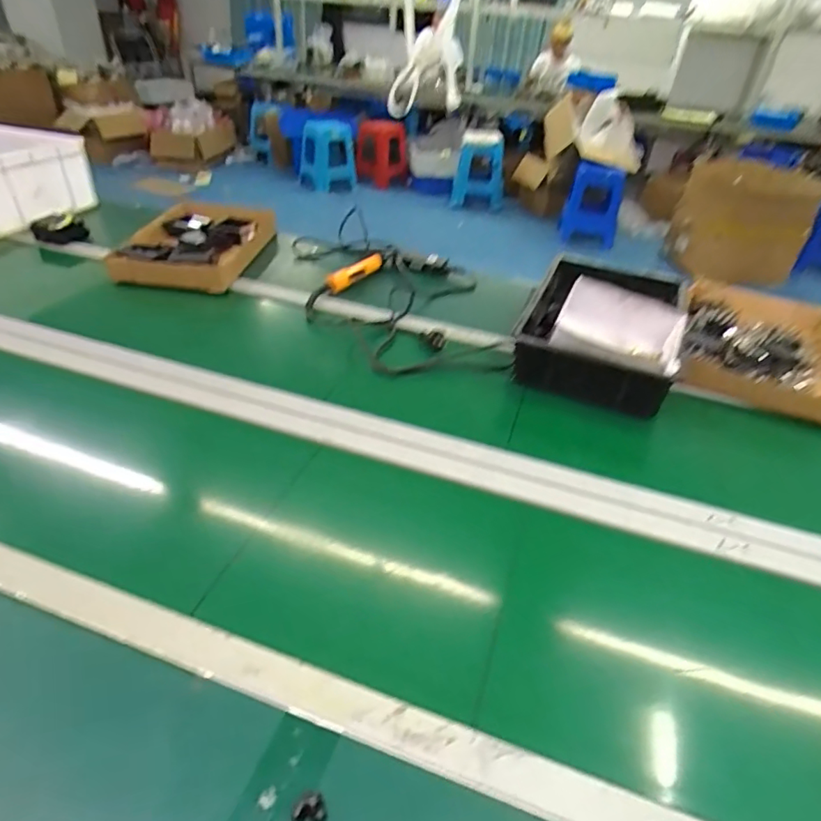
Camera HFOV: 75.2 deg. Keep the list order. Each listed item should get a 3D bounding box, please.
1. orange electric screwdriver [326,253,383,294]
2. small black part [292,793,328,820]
[{"bbox_3d":[-0.120,-0.316,1.208,0.038,0.036,0.207,23,41,23],"label":"orange electric screwdriver"},{"bbox_3d":[-0.077,0.311,0.416,0.025,0.015,0.019,9,38,7],"label":"small black part"}]

